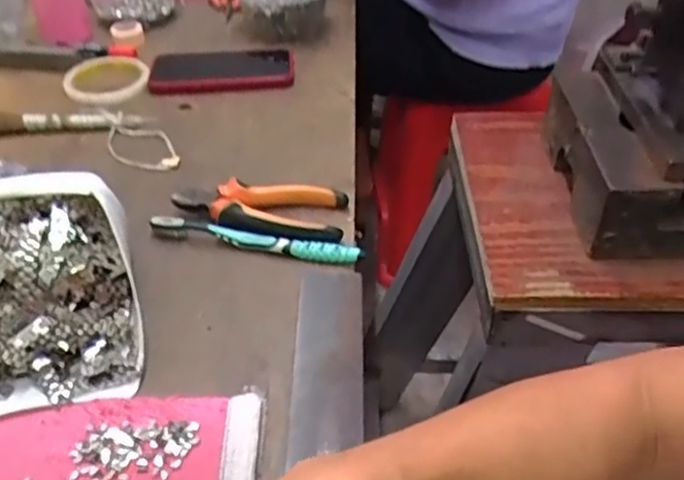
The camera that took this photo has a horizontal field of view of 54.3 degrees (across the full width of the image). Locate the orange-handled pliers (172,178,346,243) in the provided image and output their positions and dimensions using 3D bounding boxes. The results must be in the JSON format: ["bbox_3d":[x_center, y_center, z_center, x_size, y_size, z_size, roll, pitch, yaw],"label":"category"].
[{"bbox_3d":[-0.074,-0.026,0.591,0.151,0.030,0.066,7,43,7],"label":"orange-handled pliers"}]

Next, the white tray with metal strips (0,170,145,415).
[{"bbox_3d":[-0.227,0.035,0.467,0.152,0.044,0.168,-11,73,-14],"label":"white tray with metal strips"}]

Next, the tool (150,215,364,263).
[{"bbox_3d":[-0.074,0.001,0.566,0.184,0.021,0.012,9,43,9],"label":"tool"}]

